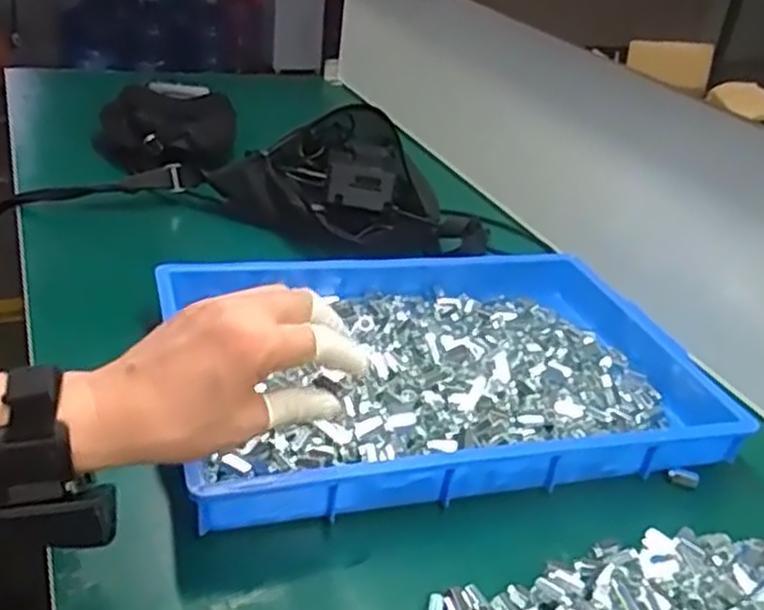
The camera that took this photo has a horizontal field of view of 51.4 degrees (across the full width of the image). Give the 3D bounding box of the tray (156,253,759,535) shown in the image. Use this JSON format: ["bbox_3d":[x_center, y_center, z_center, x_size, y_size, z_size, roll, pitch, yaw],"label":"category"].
[{"bbox_3d":[0.050,0.043,0.654,0.429,0.067,0.283,-6,34,-16],"label":"tray"}]

